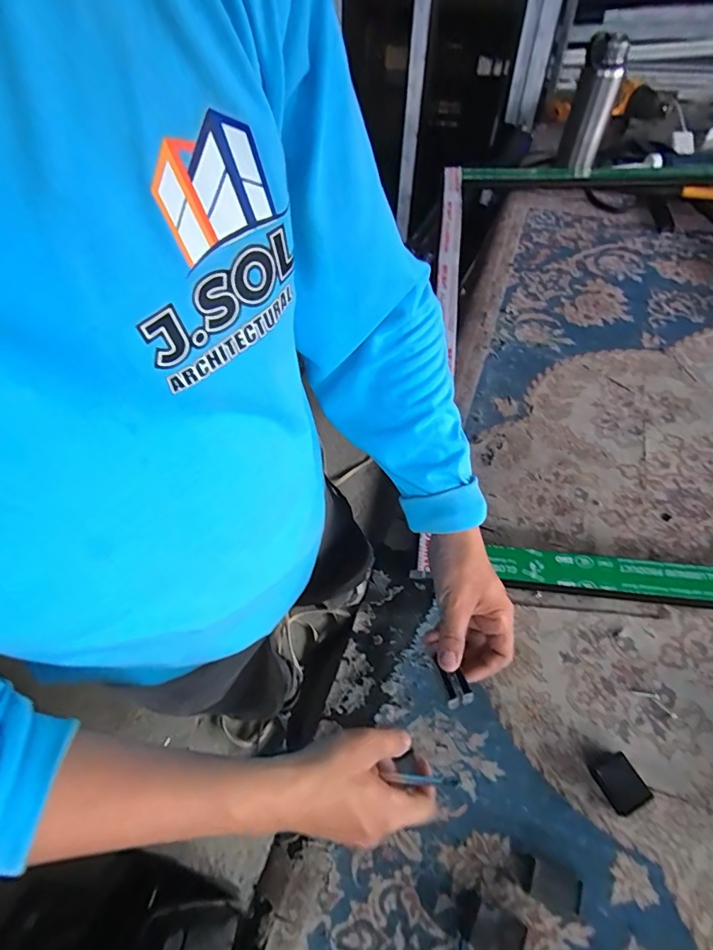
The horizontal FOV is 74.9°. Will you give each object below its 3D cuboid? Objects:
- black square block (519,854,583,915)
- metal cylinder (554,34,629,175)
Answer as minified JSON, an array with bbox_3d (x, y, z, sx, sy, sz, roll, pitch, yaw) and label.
[{"bbox_3d":[0.165,0.351,0.398,0.042,0.025,0.029,20,59,13],"label":"black square block"},{"bbox_3d":[0.493,-0.770,0.991,0.088,0.243,0.064,17,59,16],"label":"metal cylinder"}]

